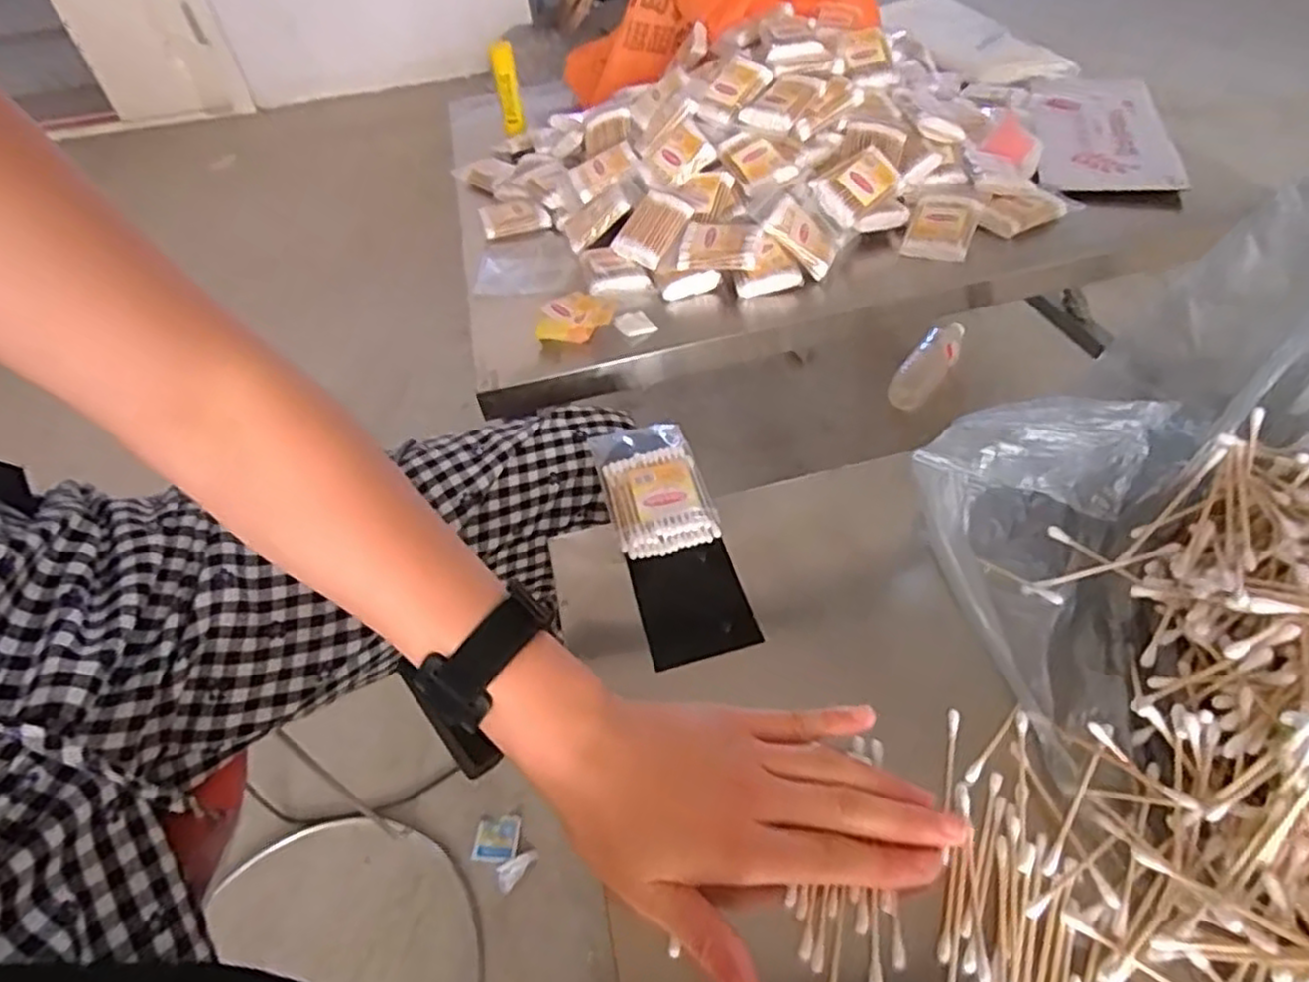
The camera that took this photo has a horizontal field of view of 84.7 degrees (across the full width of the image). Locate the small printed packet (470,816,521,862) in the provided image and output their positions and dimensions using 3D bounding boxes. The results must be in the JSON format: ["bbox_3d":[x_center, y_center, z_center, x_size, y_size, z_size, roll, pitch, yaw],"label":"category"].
[{"bbox_3d":[-0.176,0.386,0.798,0.048,0.006,0.048,-3,46,4],"label":"small printed packet"}]

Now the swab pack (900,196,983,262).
[{"bbox_3d":[0.266,-0.246,0.668,0.059,0.020,0.069,10,66,33],"label":"swab pack"}]

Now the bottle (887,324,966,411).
[{"bbox_3d":[0.474,-0.222,1.237,0.071,0.059,0.211,22,53,25],"label":"bottle"}]

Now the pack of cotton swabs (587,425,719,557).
[{"bbox_3d":[-0.001,-0.002,0.471,0.063,0.018,0.112,-14,46,-7],"label":"pack of cotton swabs"}]

